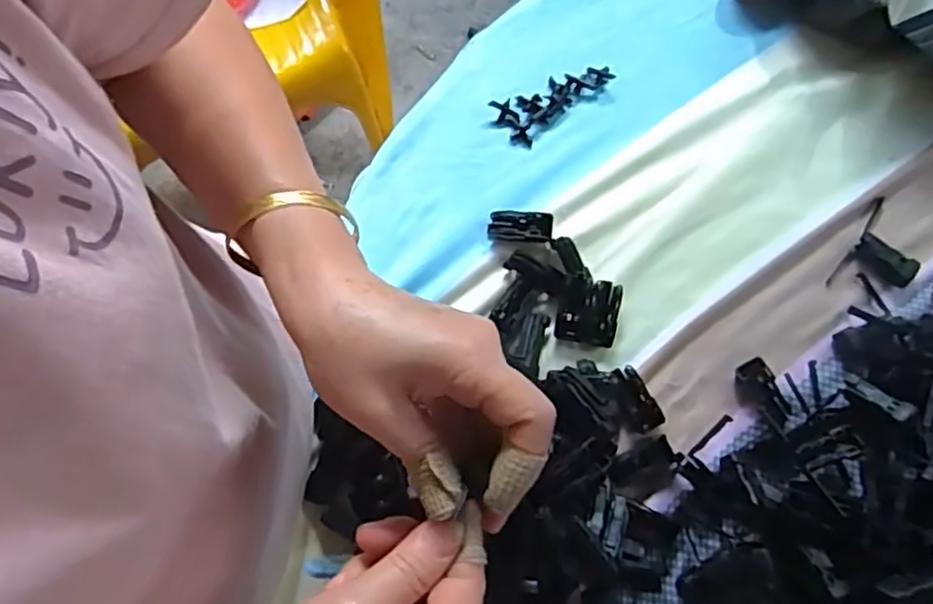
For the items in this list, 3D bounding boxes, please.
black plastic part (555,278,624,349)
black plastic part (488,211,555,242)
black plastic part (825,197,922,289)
[{"bbox_3d":[0.088,0.007,0.498,0.044,0.022,0.047,11,76,2],"label":"black plastic part"},{"bbox_3d":[0.040,-0.056,0.518,0.047,0.009,0.022,3,75,12],"label":"black plastic part"},{"bbox_3d":[0.313,-0.036,0.521,0.048,0.013,0.078,34,77,7],"label":"black plastic part"}]

